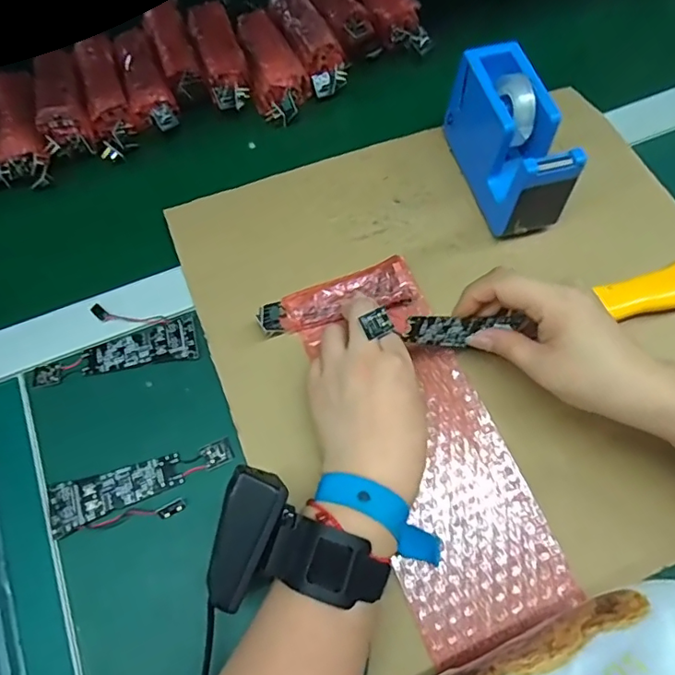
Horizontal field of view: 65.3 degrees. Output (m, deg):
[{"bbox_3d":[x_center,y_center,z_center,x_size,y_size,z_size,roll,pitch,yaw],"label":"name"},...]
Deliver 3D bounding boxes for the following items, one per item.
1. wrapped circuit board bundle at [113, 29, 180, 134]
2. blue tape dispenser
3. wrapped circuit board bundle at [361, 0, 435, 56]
[{"bbox_3d":[-0.181,-0.242,0.487,0.038,0.024,0.115,-22,73,-9],"label":"wrapped circuit board bundle"},{"bbox_3d":[0.132,-0.149,0.411,0.049,0.084,0.134,-15,65,-6],"label":"blue tape dispenser"},{"bbox_3d":[0.047,-0.332,0.524,0.038,0.029,0.138,-27,68,-11],"label":"wrapped circuit board bundle"}]

